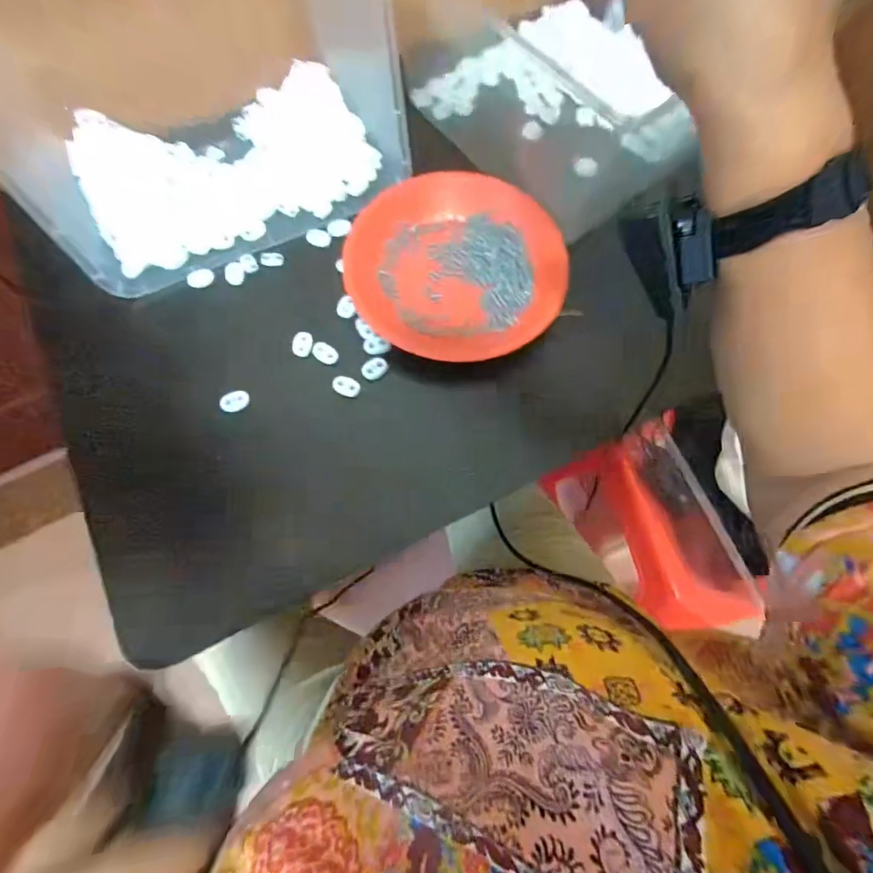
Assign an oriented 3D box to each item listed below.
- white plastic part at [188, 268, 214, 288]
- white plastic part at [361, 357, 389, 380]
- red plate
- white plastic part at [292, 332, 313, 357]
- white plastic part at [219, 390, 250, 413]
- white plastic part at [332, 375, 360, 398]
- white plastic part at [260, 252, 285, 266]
[{"bbox_3d":[-0.217,-0.146,0.412,0.023,0.004,0.017,-34,78,-11],"label":"white plastic part"},{"bbox_3d":[-0.053,-0.060,0.390,0.024,0.004,0.019,-20,75,-8],"label":"white plastic part"},{"bbox_3d":[0.018,-0.155,0.401,0.188,0.035,0.161,17,74,3],"label":"red plate"},{"bbox_3d":[-0.117,-0.081,0.391,0.015,0.004,0.022,5,74,-1],"label":"white plastic part"},{"bbox_3d":[-0.170,-0.030,0.376,0.023,0.010,0.014,-34,78,-11],"label":"white plastic part"},{"bbox_3d":[-0.077,-0.044,0.383,0.024,0.004,0.018,15,74,2],"label":"white plastic part"},{"bbox_3d":[-0.156,-0.168,0.424,0.021,0.005,0.013,-6,74,-4],"label":"white plastic part"}]

